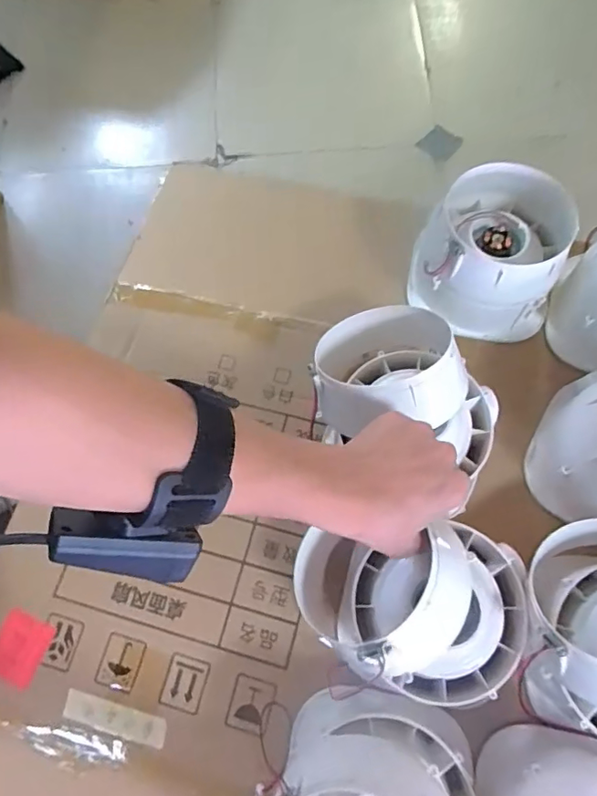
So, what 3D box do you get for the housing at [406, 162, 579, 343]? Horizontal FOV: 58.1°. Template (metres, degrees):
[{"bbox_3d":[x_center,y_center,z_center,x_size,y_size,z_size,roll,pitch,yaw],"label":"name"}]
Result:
[{"bbox_3d":[0.187,-0.133,0.501,0.130,0.098,0.123,0,71,1],"label":"housing"}]

